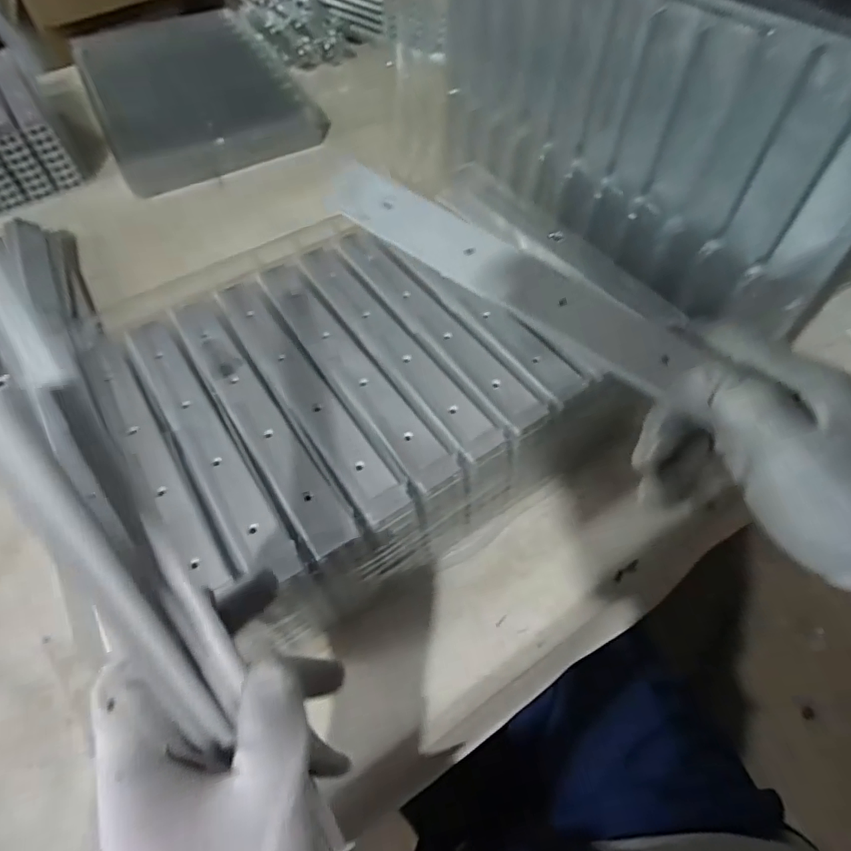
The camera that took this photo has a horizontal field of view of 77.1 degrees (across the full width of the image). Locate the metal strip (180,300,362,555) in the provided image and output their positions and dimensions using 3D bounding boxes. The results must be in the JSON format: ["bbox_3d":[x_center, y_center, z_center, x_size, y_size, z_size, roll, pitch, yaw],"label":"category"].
[{"bbox_3d":[-0.126,-0.011,0.394,0.034,0.009,0.254,-30,60,-16],"label":"metal strip"}]

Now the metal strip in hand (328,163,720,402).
[{"bbox_3d":[0.044,-0.085,0.297,0.218,0.011,0.029,32,91,12],"label":"metal strip in hand"}]

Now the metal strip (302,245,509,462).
[{"bbox_3d":[-0.028,-0.070,0.429,0.035,0.008,0.253,-31,60,-17],"label":"metal strip"}]

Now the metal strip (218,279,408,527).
[{"bbox_3d":[-0.094,-0.031,0.405,0.035,0.009,0.252,-30,60,-16],"label":"metal strip"}]

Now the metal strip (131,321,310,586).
[{"bbox_3d":[-0.157,0.009,0.382,0.033,0.008,0.254,-31,60,-16],"label":"metal strip"}]

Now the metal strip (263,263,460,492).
[{"bbox_3d":[-0.060,-0.050,0.417,0.035,0.009,0.249,-31,60,-16],"label":"metal strip"}]

